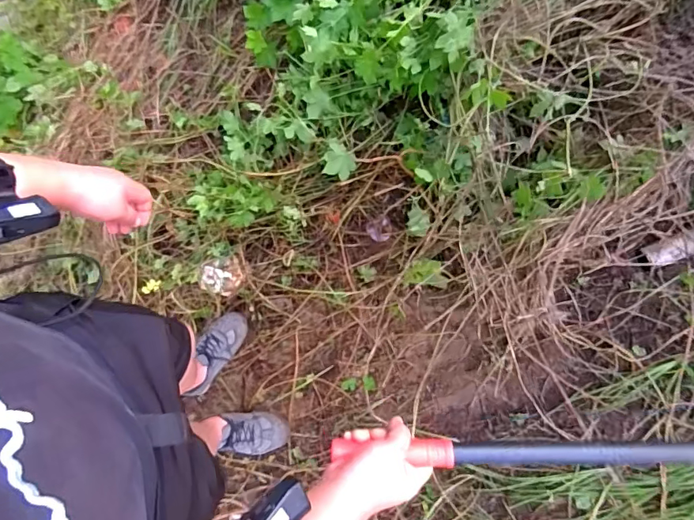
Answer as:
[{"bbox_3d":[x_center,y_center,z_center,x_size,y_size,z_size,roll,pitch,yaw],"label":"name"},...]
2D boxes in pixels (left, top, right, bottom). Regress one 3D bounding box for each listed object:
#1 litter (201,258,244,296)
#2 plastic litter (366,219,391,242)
[{"bbox_3d":[-0.343,0.047,1.282,0.113,0.030,0.097,-4,75,0],"label":"litter"},{"bbox_3d":[0.079,-0.076,1.126,0.062,0.019,0.060,-29,102,30],"label":"plastic litter"}]

